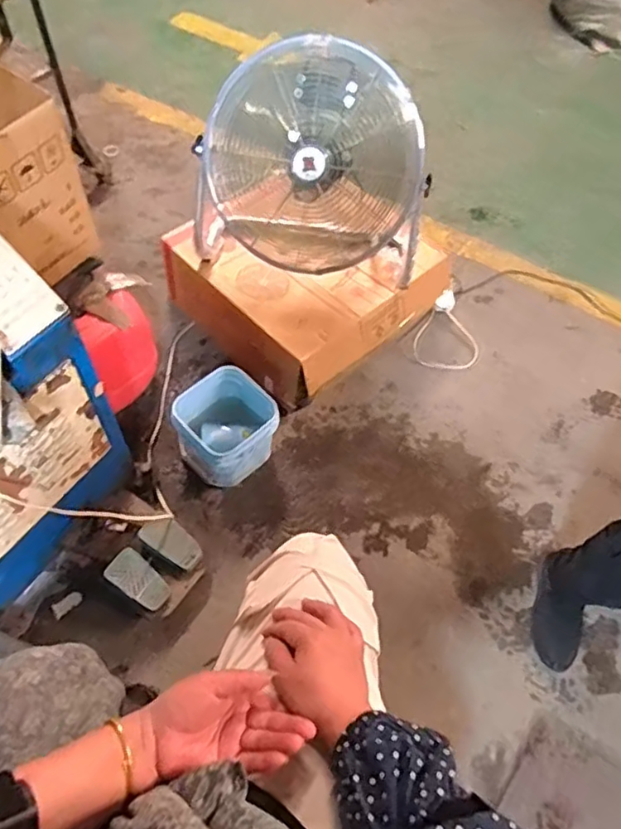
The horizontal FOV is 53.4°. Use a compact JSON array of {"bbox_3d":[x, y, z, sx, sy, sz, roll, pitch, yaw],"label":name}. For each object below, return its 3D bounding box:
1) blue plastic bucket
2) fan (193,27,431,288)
[{"bbox_3d":[-0.205,0.039,1.517,0.224,0.181,0.224,36,64,16],"label":"blue plastic bucket"},{"bbox_3d":[0.014,-0.595,1.510,0.548,0.424,0.313,12,58,6],"label":"fan"}]

